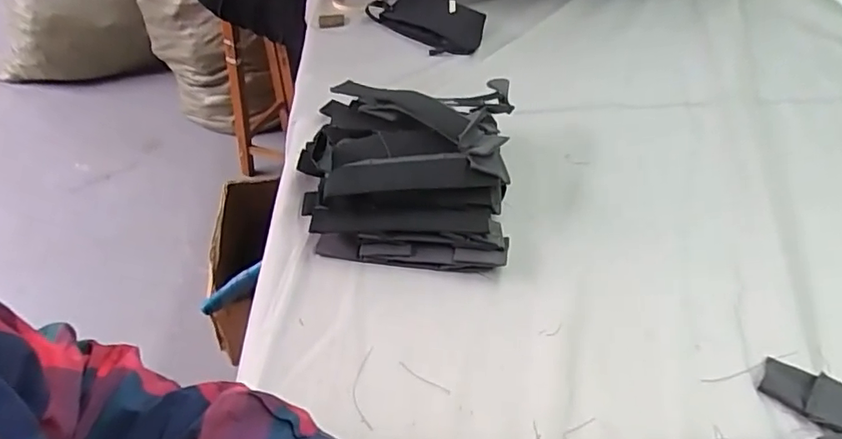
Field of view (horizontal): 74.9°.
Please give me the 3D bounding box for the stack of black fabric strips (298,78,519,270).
[{"bbox_3d":[-0.021,-0.066,0.621,0.236,0.076,0.247,4,45,4],"label":"stack of black fabric strips"}]

